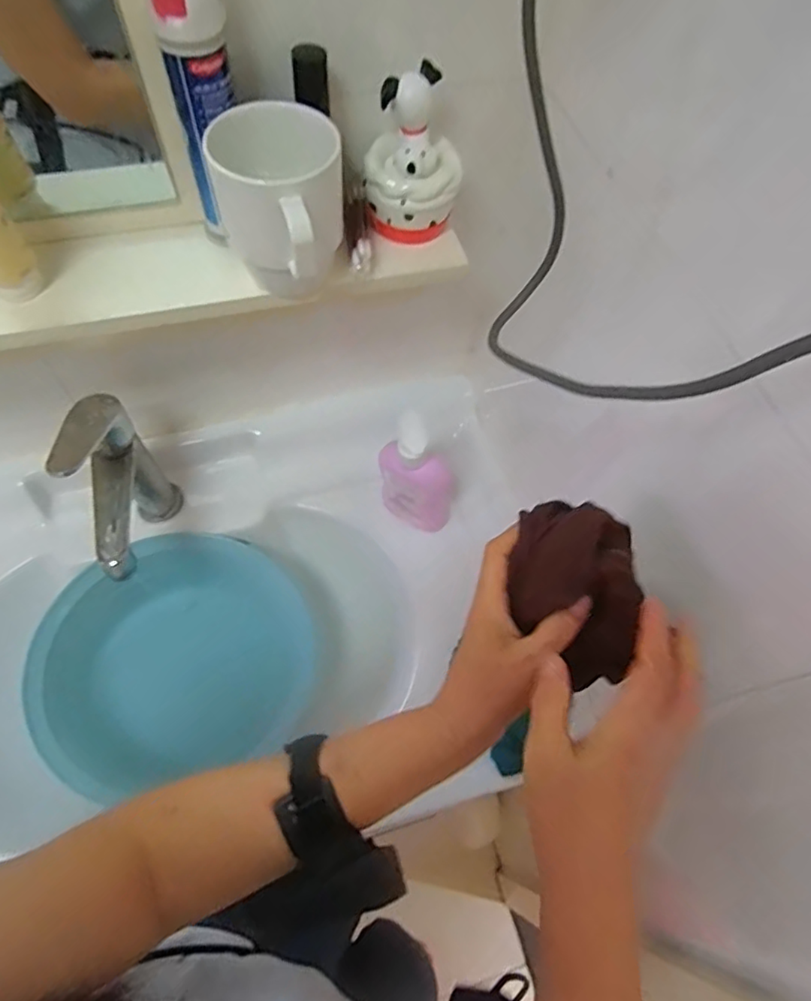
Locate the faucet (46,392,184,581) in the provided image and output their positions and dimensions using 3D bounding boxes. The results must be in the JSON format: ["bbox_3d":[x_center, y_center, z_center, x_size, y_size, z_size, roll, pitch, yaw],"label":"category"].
[{"bbox_3d":[-0.266,0.003,0.561,0.061,0.206,0.152,-19,64,-13],"label":"faucet"}]

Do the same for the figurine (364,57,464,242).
[{"bbox_3d":[0.005,-0.246,0.422,0.067,0.103,0.057,-5,62,-6],"label":"figurine"}]

